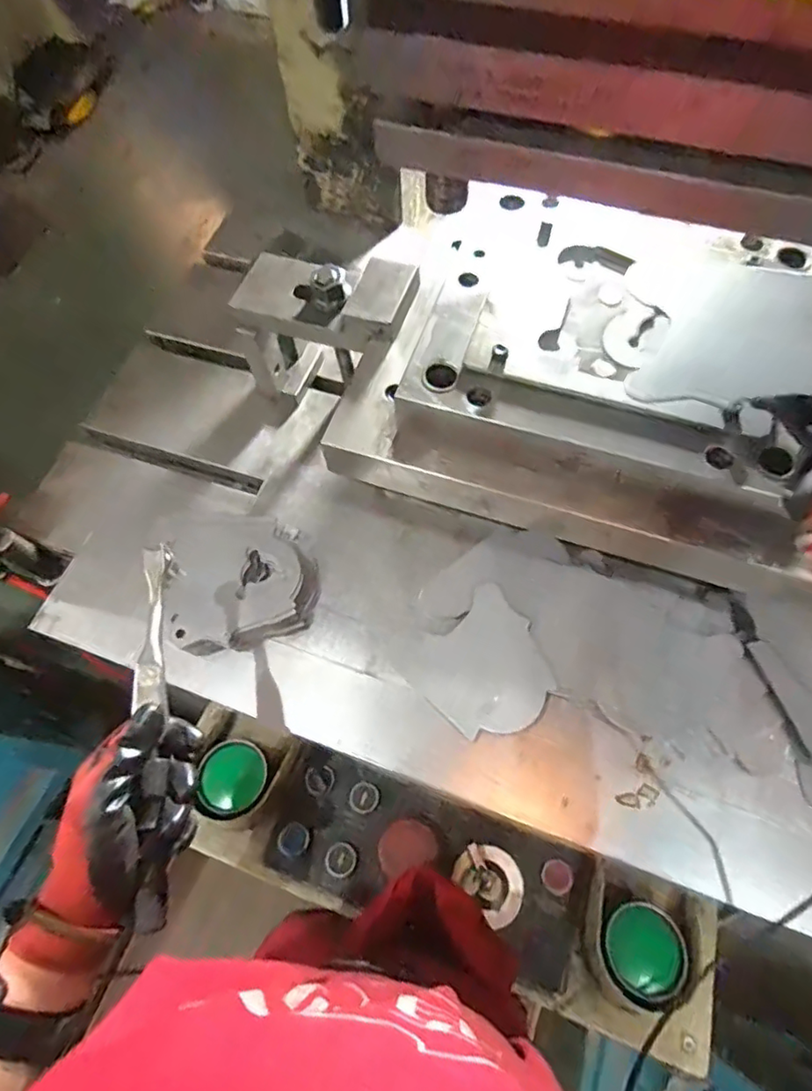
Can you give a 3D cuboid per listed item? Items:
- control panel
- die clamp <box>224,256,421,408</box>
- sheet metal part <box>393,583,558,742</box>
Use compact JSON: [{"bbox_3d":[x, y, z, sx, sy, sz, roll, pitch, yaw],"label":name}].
[{"bbox_3d":[0.024,0.304,0.536,0.523,0.072,0.131,18,67,10],"label":"control panel"},{"bbox_3d":[-0.081,-0.223,0.627,0.176,0.183,0.091,19,68,10],"label":"die clamp"},{"bbox_3d":[0.071,0.118,0.550,0.122,0.004,0.126,-36,66,-5],"label":"sheet metal part"}]

